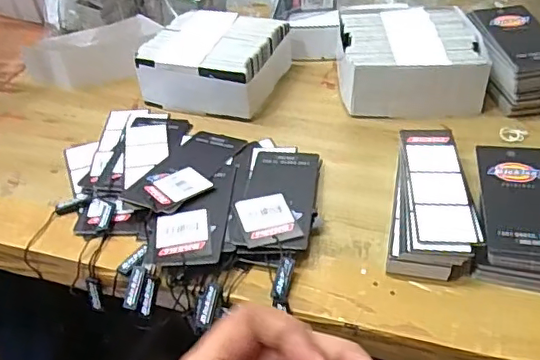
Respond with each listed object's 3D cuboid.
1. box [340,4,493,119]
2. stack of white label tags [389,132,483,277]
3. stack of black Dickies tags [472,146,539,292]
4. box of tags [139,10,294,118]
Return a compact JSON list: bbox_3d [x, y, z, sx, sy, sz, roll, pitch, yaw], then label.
[{"bbox_3d":[0.125,-0.113,0.522,0.121,0.050,0.123,0,41,7],"label":"box"},{"bbox_3d":[0.115,0.013,0.398,0.054,0.029,0.128,5,42,13],"label":"stack of white label tags"},{"bbox_3d":[0.170,0.021,0.388,0.055,0.020,0.120,7,43,14],"label":"stack of black Dickies tags"},{"bbox_3d":[-0.049,-0.116,0.538,0.113,0.043,0.114,14,45,21],"label":"box of tags"}]

